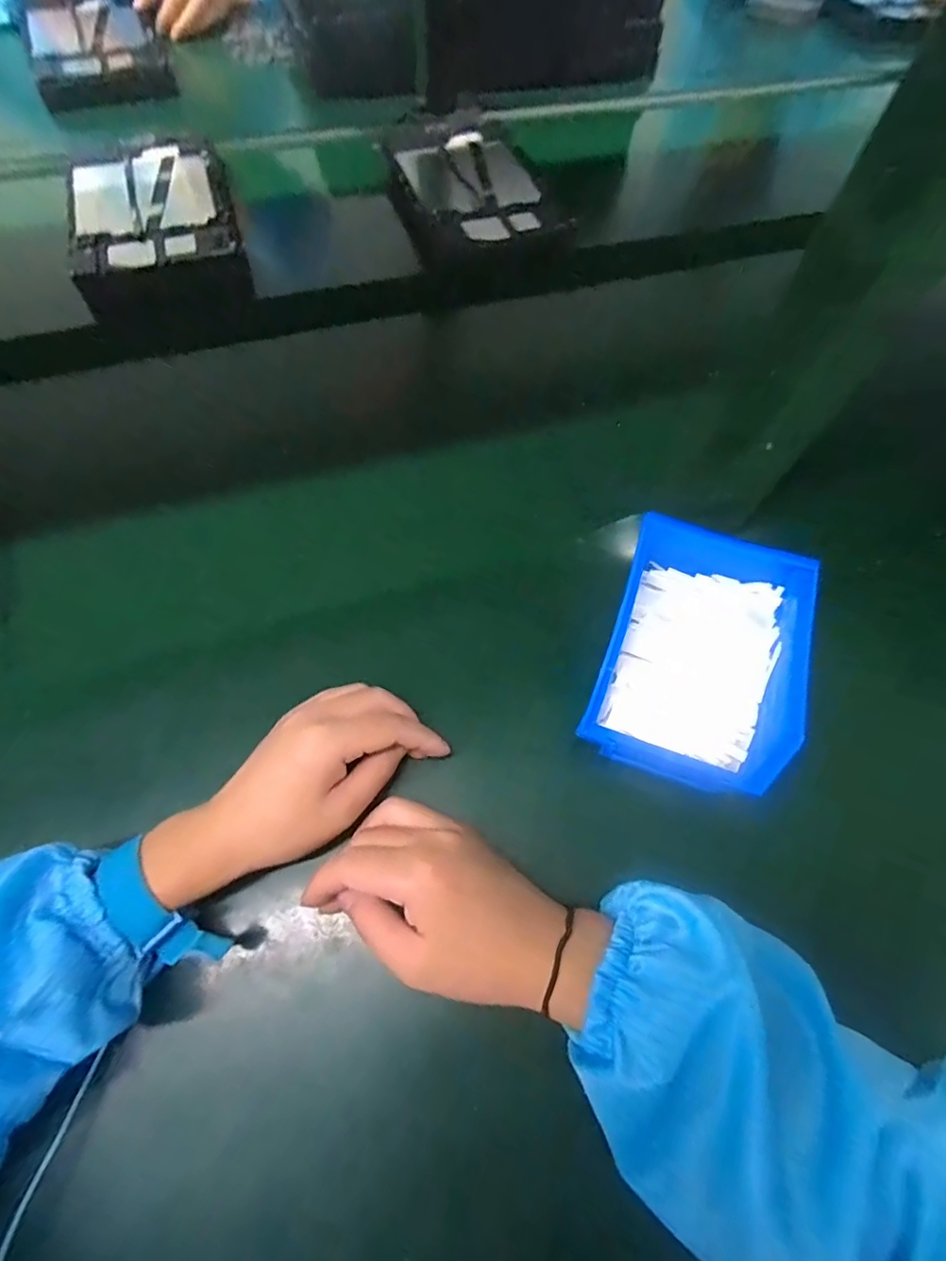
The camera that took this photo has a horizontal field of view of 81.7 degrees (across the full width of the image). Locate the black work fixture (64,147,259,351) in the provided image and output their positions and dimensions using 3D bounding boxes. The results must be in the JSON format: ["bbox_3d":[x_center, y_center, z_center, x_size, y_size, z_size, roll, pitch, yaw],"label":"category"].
[{"bbox_3d":[-0.324,-0.407,0.579,0.153,0.074,0.224,-16,67,-10],"label":"black work fixture"}]

